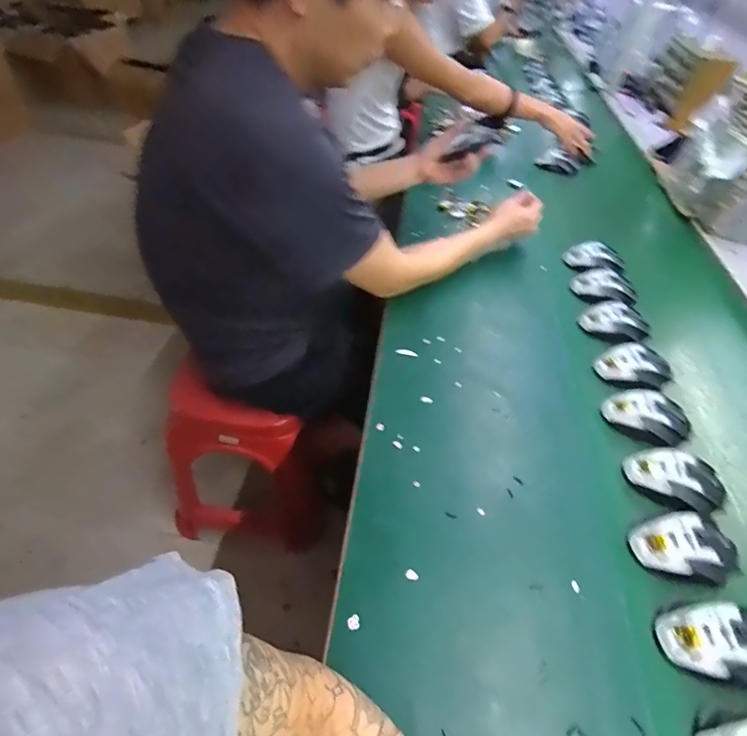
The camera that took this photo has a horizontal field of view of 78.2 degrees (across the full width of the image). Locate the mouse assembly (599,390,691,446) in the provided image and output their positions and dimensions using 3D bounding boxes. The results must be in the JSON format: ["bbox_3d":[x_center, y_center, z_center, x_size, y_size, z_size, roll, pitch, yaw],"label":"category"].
[{"bbox_3d":[0.391,0.069,0.653,0.116,0.031,0.074,23,48,14],"label":"mouse assembly"}]

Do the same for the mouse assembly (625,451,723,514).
[{"bbox_3d":[0.382,0.142,0.579,0.112,0.033,0.072,14,47,7],"label":"mouse assembly"}]

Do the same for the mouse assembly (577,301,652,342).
[{"bbox_3d":[0.420,-0.080,0.793,0.115,0.039,0.065,25,49,16],"label":"mouse assembly"}]

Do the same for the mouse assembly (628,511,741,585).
[{"bbox_3d":[0.354,0.201,0.515,0.113,0.031,0.071,-2,47,-8],"label":"mouse assembly"}]

